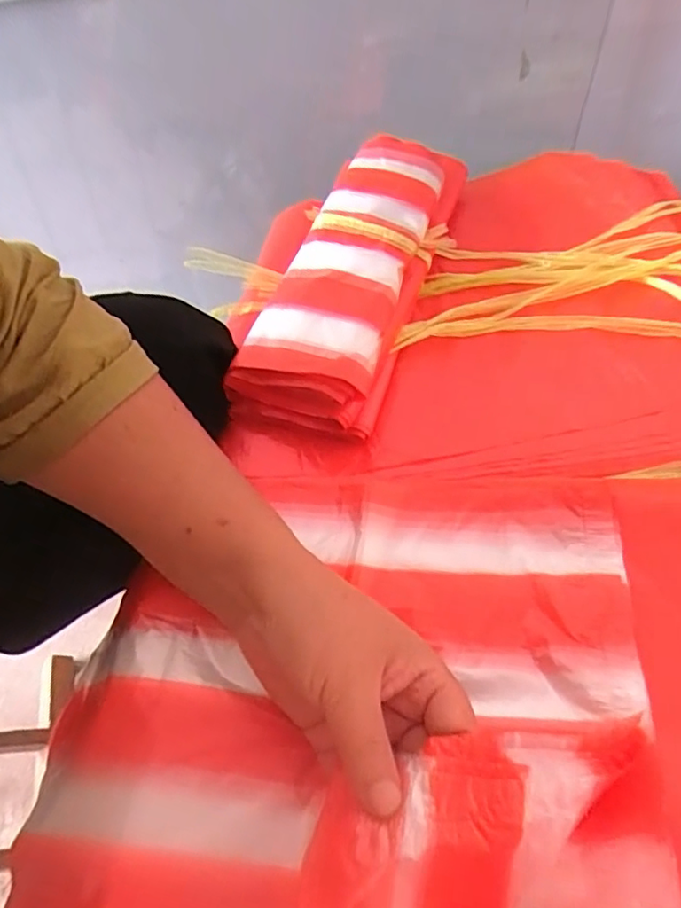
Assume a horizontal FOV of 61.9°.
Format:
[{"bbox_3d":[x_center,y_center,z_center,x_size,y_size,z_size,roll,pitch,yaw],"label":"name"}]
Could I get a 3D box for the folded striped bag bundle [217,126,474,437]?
[{"bbox_3d":[0.022,-0.170,0.500,0.106,0.061,0.346,14,58,14],"label":"folded striped bag bundle"}]

